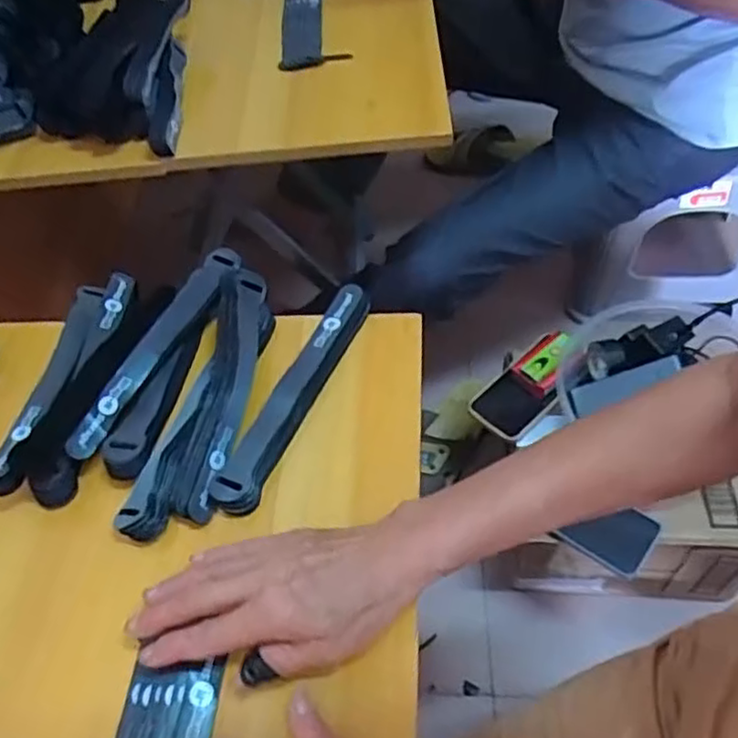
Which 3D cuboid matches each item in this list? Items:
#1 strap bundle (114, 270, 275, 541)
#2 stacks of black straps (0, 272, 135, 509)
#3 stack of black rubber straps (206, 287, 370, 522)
[{"bbox_3d":[-0.110,0.019,0.472,0.052,0.031,0.206,10,55,13],"label":"strap bundle"},{"bbox_3d":[-0.219,0.005,0.505,0.058,0.044,0.203,-2,53,5],"label":"stacks of black straps"},{"bbox_3d":[-0.051,0.014,0.479,0.028,0.015,0.196,18,57,18],"label":"stack of black rubber straps"}]

